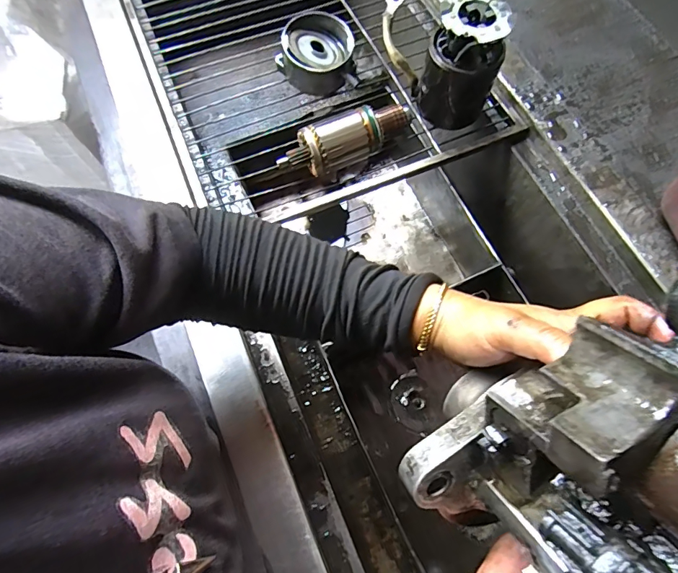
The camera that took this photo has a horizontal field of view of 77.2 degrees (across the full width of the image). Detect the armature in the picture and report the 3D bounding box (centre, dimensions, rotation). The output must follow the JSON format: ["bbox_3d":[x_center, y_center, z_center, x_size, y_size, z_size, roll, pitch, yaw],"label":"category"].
[{"bbox_3d":[0.008,-0.180,0.521,0.172,0.051,0.049,-22,70,-7],"label":"armature"}]

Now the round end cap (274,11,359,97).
[{"bbox_3d":[-0.031,-0.310,0.568,0.100,0.062,0.105,0,68,-1],"label":"round end cap"}]

